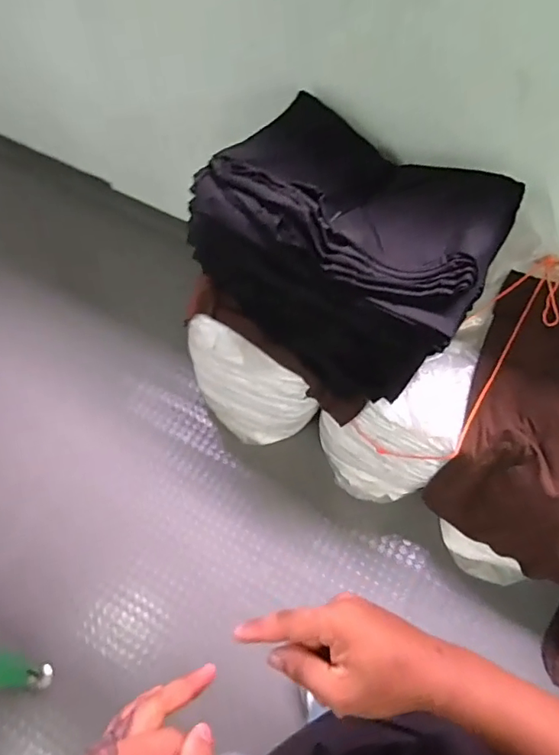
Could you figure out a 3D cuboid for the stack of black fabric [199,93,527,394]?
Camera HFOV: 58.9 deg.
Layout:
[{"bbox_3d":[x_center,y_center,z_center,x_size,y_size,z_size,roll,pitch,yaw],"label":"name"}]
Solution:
[{"bbox_3d":[0.127,-0.265,1.052,0.568,0.399,0.374,34,70,15],"label":"stack of black fabric"}]

